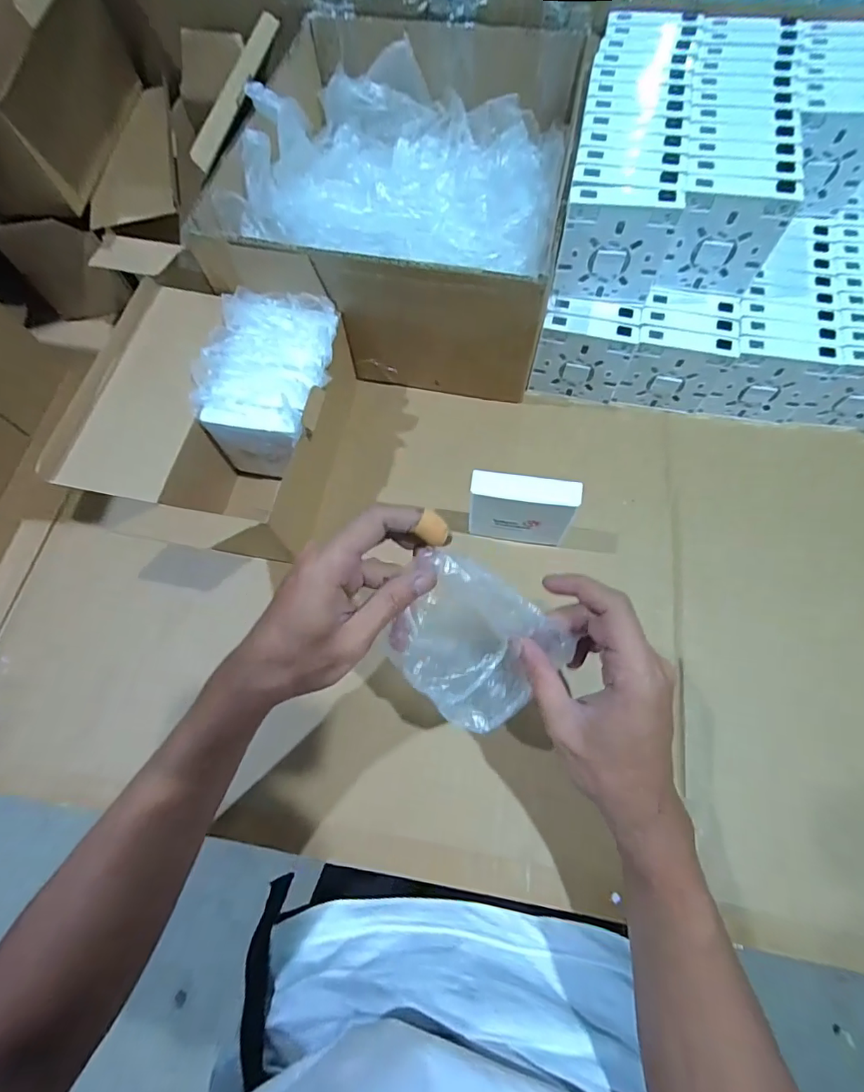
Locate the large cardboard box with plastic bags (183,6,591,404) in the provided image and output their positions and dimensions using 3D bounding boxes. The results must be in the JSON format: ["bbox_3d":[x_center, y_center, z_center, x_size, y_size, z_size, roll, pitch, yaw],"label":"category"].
[{"bbox_3d":[-0.025,-0.351,0.500,0.298,0.143,0.322,10,70,5],"label":"large cardboard box with plastic bags"}]

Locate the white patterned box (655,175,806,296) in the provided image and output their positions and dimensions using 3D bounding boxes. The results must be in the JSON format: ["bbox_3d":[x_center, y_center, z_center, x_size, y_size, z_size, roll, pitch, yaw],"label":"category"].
[{"bbox_3d":[0.244,-0.259,0.412,0.086,0.090,0.024,7,70,4],"label":"white patterned box"}]

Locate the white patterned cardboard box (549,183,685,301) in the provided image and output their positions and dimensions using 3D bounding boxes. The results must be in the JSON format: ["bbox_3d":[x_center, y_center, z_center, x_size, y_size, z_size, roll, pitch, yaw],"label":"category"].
[{"bbox_3d":[0.152,-0.252,0.411,0.084,0.089,0.022,6,70,4],"label":"white patterned cardboard box"}]

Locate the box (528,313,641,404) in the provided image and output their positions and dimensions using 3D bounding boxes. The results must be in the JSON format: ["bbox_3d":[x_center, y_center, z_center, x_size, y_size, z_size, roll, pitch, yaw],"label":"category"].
[{"bbox_3d":[0.146,-0.182,0.476,0.085,0.083,0.024,9,70,5],"label":"box"}]

